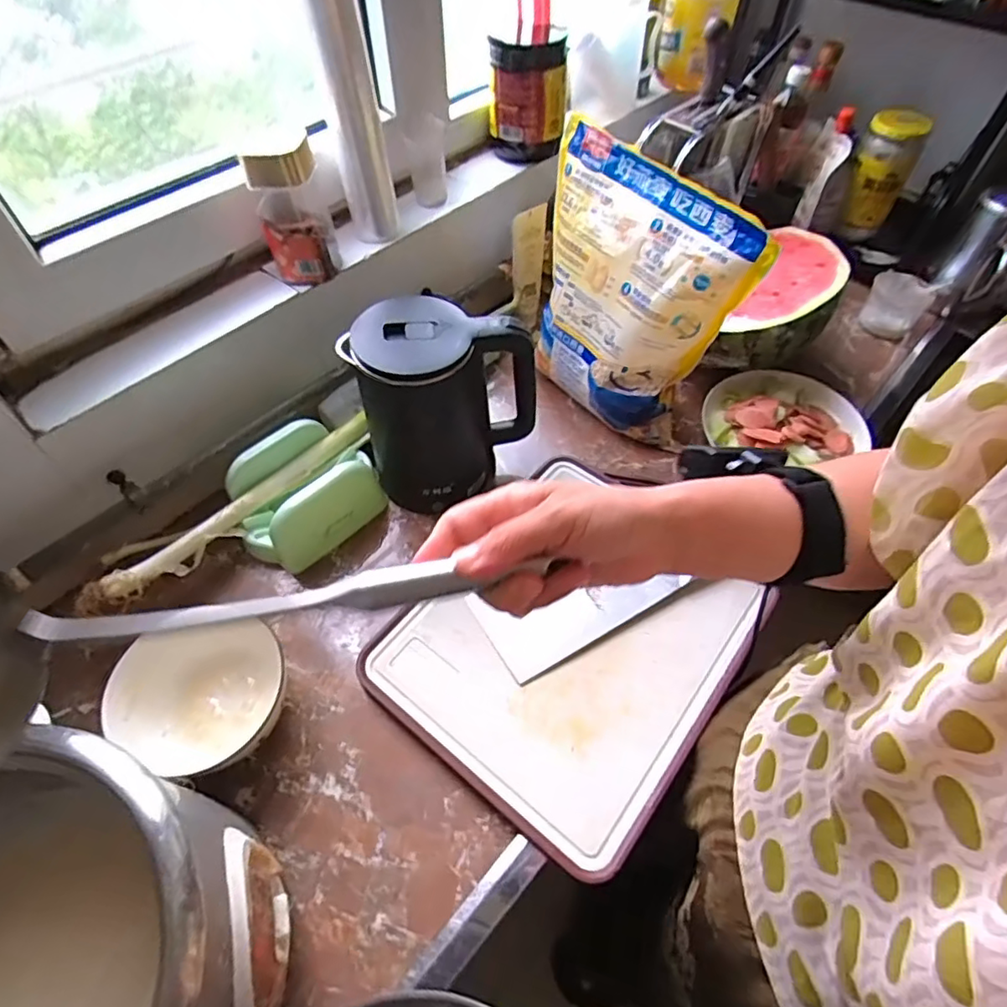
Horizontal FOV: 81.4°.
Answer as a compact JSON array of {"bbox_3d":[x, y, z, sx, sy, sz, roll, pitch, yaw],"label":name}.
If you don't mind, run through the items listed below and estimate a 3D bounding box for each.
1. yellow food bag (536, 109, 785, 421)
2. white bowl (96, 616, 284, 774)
[{"bbox_3d":[0.130,-0.243,0.689,0.051,0.285,0.269,-25,61,-38],"label":"yellow food bag"},{"bbox_3d":[-0.288,0.178,0.560,0.142,0.055,0.154,0,55,0],"label":"white bowl"}]

